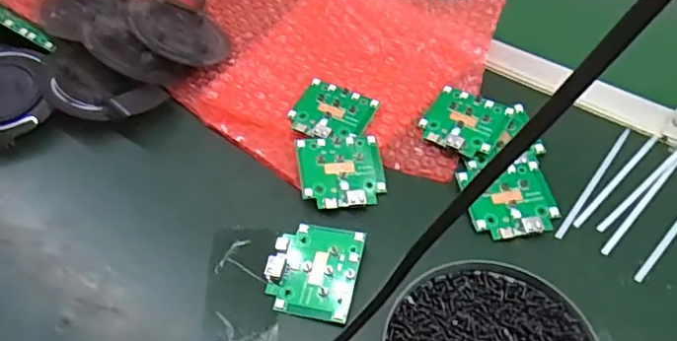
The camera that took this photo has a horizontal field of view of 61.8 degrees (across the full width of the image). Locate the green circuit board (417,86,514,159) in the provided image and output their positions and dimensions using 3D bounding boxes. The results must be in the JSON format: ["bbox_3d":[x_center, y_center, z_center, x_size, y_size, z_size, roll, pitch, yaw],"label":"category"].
[{"bbox_3d":[0.093,-0.037,0.420,0.055,0.010,0.053,28,54,23],"label":"green circuit board"}]

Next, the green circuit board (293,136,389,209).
[{"bbox_3d":[0.003,0.001,0.393,0.058,0.005,0.054,-3,64,-14],"label":"green circuit board"}]

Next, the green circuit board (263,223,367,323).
[{"bbox_3d":[-0.015,0.060,0.347,0.054,0.012,0.057,10,50,10],"label":"green circuit board"}]

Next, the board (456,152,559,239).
[{"bbox_3d":[0.115,0.018,0.383,0.061,0.010,0.060,-7,49,-5],"label":"board"}]

